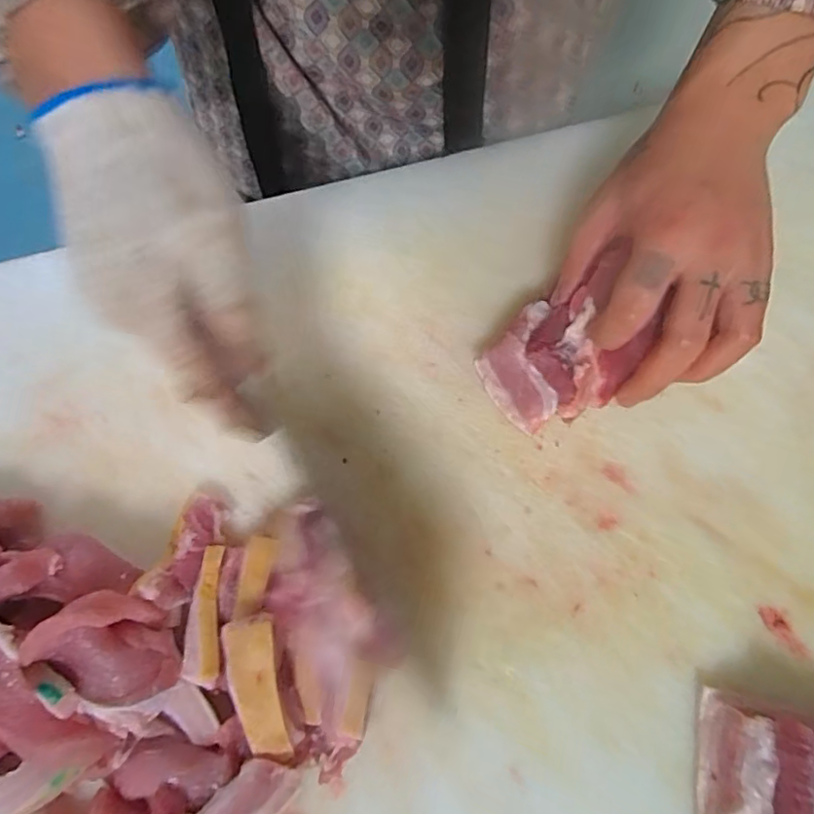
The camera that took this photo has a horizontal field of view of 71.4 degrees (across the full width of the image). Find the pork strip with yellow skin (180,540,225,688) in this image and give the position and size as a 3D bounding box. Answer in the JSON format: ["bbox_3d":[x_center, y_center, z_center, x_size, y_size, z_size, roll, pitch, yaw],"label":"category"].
[{"bbox_3d":[-0.107,0.108,0.297,0.017,0.007,0.069,-6,67,-2],"label":"pork strip with yellow skin"}]

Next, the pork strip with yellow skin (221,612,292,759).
[{"bbox_3d":[-0.071,0.135,0.270,0.023,0.011,0.066,-14,81,-5],"label":"pork strip with yellow skin"}]

